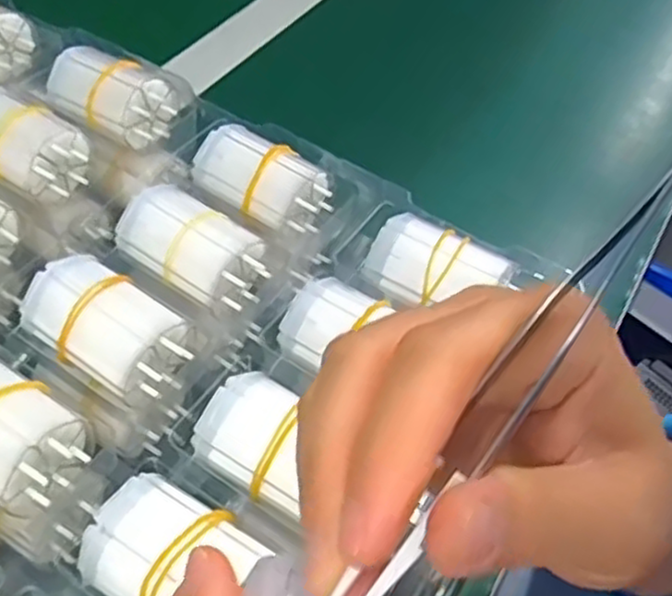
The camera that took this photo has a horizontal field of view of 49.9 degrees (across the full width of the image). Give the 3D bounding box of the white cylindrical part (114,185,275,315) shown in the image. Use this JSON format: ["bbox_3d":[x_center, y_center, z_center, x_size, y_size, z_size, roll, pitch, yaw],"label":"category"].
[{"bbox_3d":[-0.060,-0.017,0.313,0.065,0.037,0.036,33,57,19],"label":"white cylindrical part"}]

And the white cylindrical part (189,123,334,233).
[{"bbox_3d":[-0.034,-0.050,0.337,0.061,0.038,0.033,34,57,20],"label":"white cylindrical part"}]

